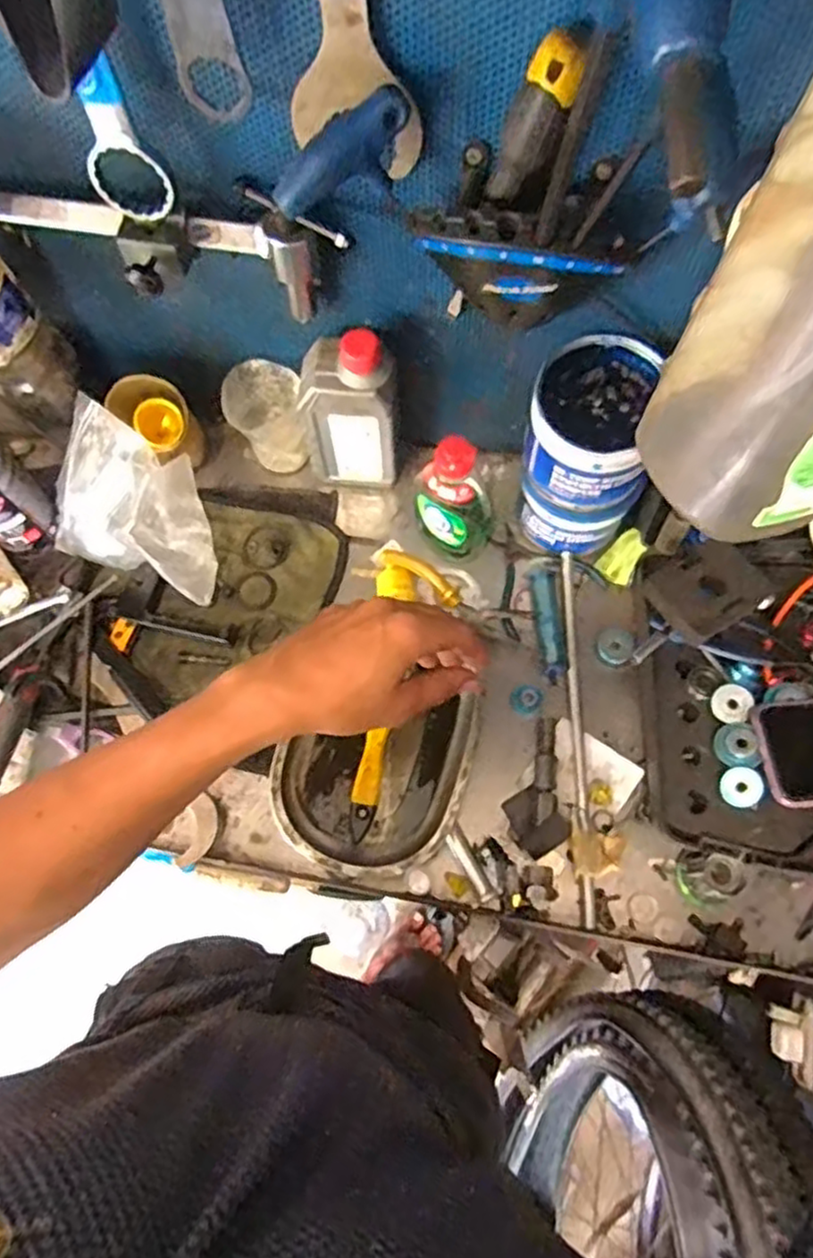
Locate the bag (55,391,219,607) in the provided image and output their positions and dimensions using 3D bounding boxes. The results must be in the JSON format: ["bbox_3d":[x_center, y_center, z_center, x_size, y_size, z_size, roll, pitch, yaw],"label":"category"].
[{"bbox_3d":[-0.242,-0.111,0.639,0.170,0.085,0.112,25,74,10],"label":"bag"}]

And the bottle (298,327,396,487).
[{"bbox_3d":[-0.051,-0.187,0.631,0.084,0.178,0.053,3,71,3],"label":"bottle"}]

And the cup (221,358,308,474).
[{"bbox_3d":[-0.128,-0.189,0.677,0.066,0.101,0.079,-20,71,-5],"label":"cup"}]

